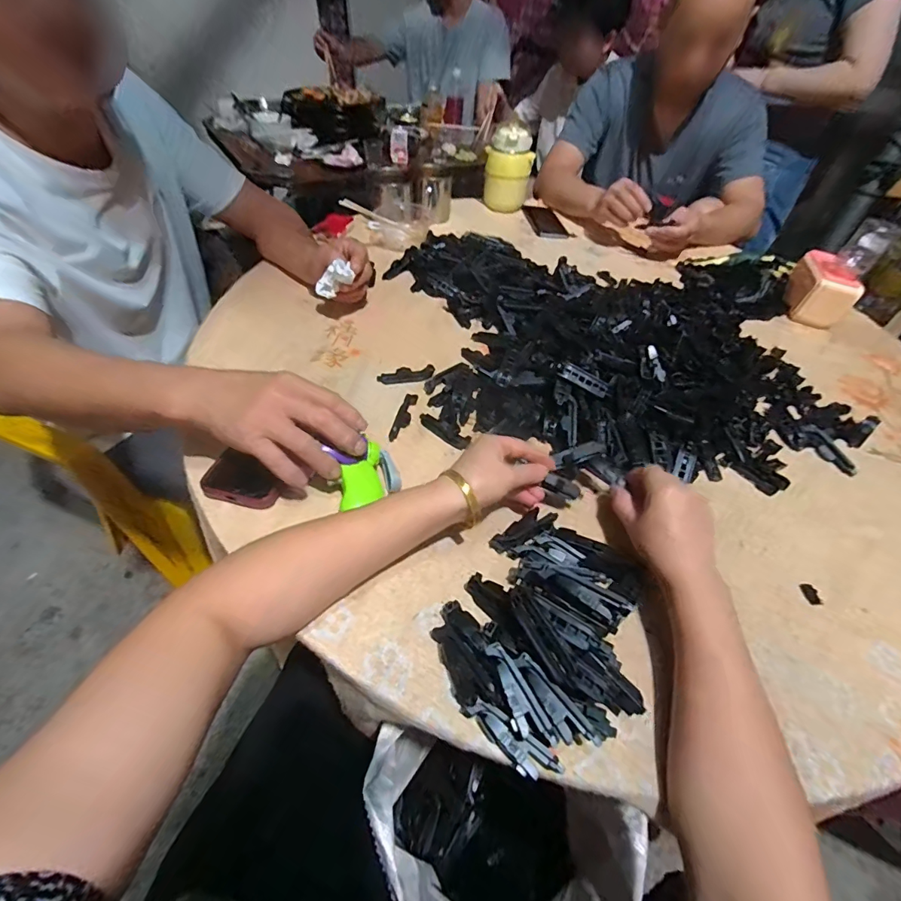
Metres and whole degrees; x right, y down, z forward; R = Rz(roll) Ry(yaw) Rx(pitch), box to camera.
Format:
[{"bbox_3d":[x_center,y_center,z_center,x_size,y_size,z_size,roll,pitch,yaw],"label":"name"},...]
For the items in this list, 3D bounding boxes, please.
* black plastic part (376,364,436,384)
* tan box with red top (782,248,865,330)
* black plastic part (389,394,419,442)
[{"bbox_3d":[-0.059,-0.102,0.573,0.075,0.007,0.026,-4,49,-6],"label":"black plastic part"},{"bbox_3d":[0.643,-0.285,0.740,0.077,0.081,0.122,20,51,15],"label":"tan box with red top"},{"bbox_3d":[-0.058,-0.041,0.521,0.019,0.014,0.072,12,49,7],"label":"black plastic part"}]

